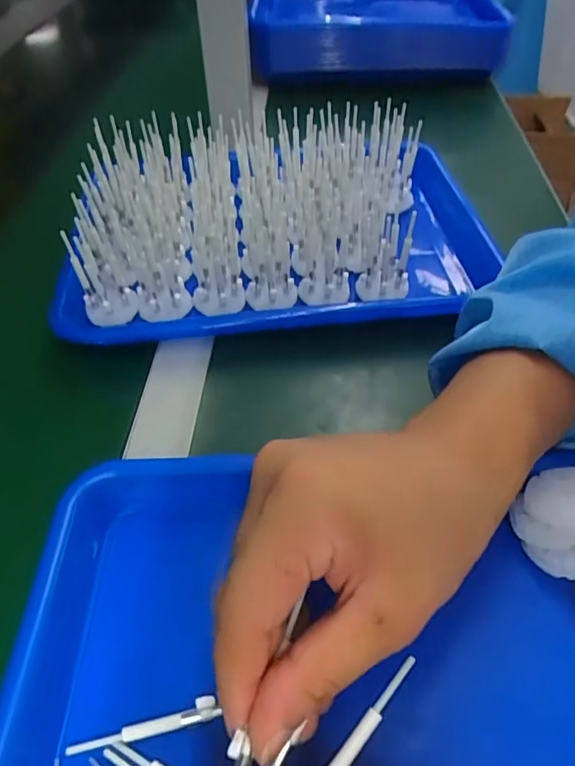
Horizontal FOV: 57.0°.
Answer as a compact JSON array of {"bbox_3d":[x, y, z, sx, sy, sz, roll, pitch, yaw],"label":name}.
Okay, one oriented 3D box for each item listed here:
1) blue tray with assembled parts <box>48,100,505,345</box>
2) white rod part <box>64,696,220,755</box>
[{"bbox_3d":[0.007,-0.147,0.442,0.358,0.091,0.258,-4,48,-4],"label":"blue tray with assembled parts"},{"bbox_3d":[-0.059,0.142,0.219,0.061,0.004,0.008,-12,49,-9],"label":"white rod part"}]

